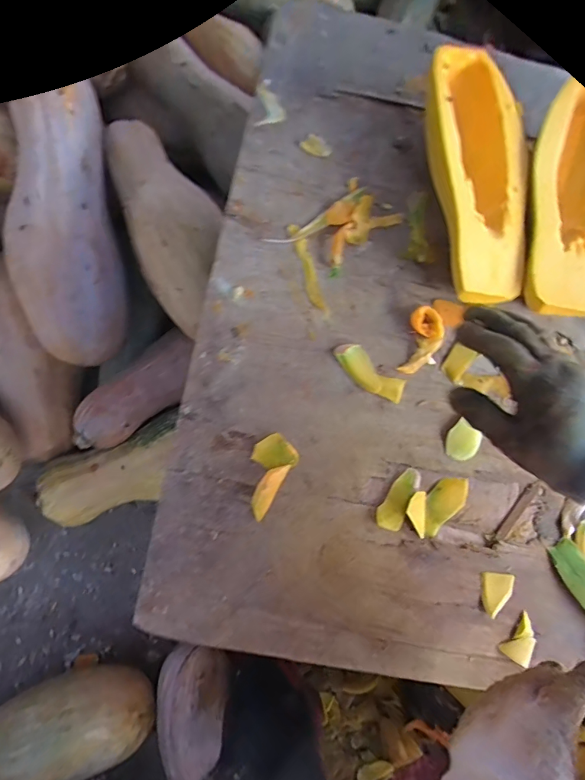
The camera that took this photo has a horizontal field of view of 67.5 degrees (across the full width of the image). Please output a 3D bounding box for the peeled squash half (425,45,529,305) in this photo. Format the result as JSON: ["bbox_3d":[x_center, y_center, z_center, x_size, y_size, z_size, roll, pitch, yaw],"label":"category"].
[{"bbox_3d":[0.196,-0.218,0.448,0.093,0.079,0.245,-7,79,-8],"label":"peeled squash half"}]

